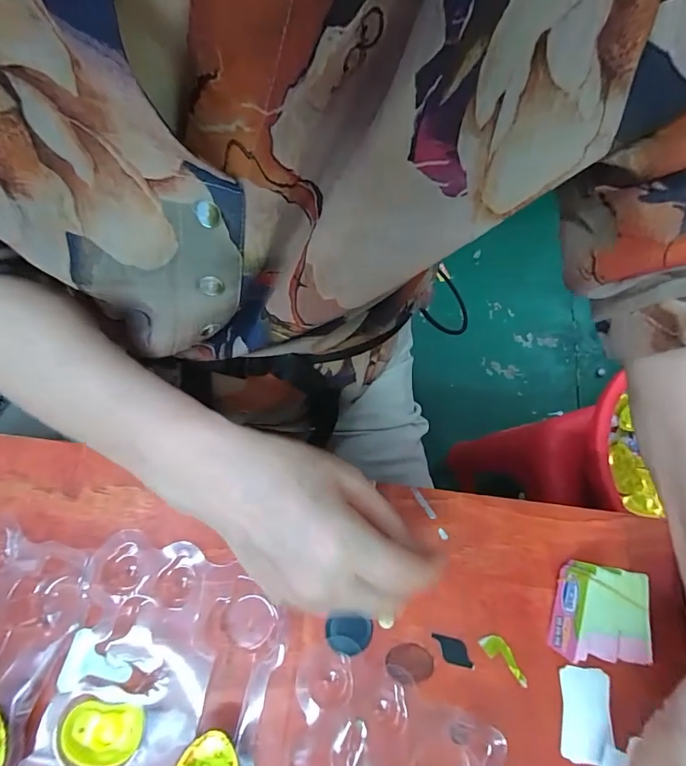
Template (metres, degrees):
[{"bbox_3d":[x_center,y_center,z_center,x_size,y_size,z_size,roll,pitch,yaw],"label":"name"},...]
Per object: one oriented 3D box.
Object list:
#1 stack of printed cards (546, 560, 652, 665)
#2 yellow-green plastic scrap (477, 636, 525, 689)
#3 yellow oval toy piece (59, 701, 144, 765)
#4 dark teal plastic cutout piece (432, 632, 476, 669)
[{"bbox_3d":[0.172,0.156,0.283,0.044,0.035,0.060,17,69,4],"label":"stack of printed cards"},{"bbox_3d":[0.112,0.187,0.286,0.038,0.004,0.015,41,72,12],"label":"yellow-green plastic scrap"},{"bbox_3d":[-0.146,0.215,0.256,0.045,0.010,0.031,6,69,0],"label":"yellow oval toy piece"},{"bbox_3d":[0.076,0.184,0.288,0.029,0.004,0.016,12,69,2],"label":"dark teal plastic cutout piece"}]

